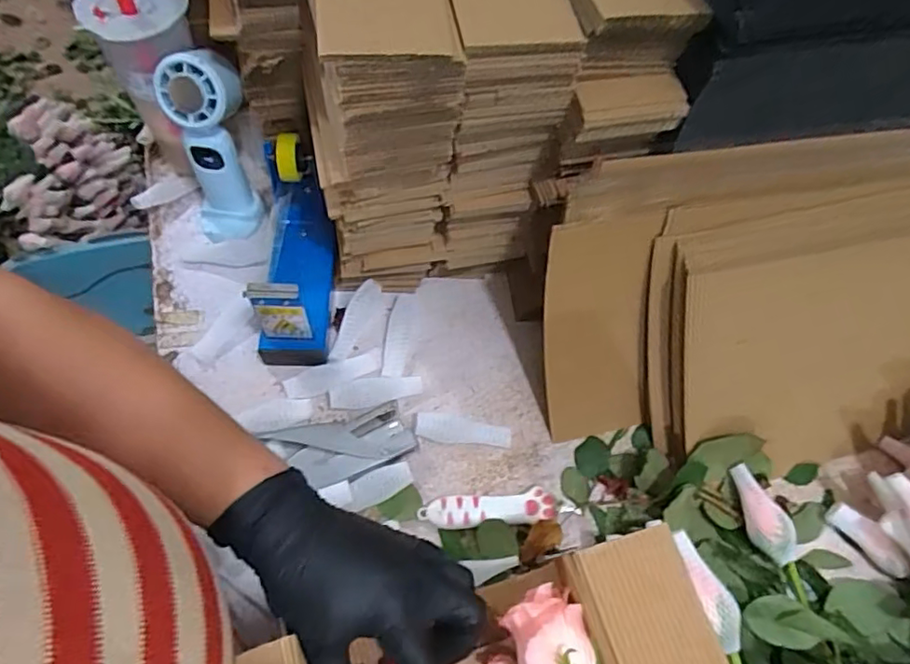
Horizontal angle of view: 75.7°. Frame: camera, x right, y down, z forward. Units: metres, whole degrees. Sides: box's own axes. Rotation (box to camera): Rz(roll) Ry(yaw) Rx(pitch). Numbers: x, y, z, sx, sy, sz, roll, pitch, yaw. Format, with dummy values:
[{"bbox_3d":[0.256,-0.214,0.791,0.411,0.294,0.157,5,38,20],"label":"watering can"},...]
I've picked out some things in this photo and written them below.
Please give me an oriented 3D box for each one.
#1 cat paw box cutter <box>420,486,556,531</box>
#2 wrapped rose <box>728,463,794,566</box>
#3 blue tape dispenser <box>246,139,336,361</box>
[{"bbox_3d":[0.028,0.157,0.514,0.115,0.021,0.029,-3,64,-5],"label":"cat paw box cutter"},{"bbox_3d":[0.263,0.157,0.506,0.031,0.033,0.081,-8,65,-8],"label":"wrapped rose"},{"bbox_3d":[-0.155,-0.079,0.552,0.065,0.127,0.187,0,64,-4],"label":"blue tape dispenser"}]

